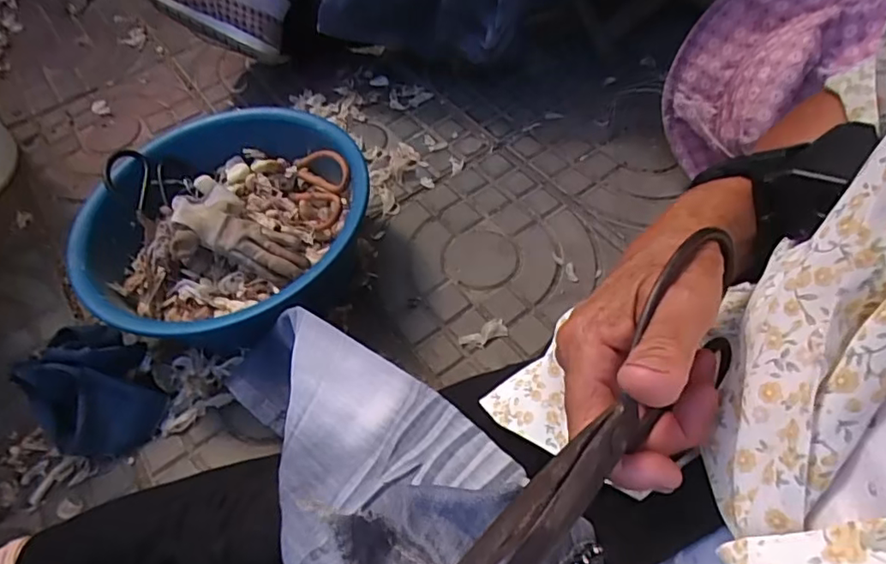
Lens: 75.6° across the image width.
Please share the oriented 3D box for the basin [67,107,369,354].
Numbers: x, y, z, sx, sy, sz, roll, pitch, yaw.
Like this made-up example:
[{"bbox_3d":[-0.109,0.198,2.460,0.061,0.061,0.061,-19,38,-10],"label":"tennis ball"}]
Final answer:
[{"bbox_3d":[-0.244,-0.050,0.699,0.318,0.147,0.309,-2,57,3],"label":"basin"}]

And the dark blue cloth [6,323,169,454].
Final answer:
[{"bbox_3d":[-0.390,0.119,0.633,0.141,0.090,0.125,23,62,19],"label":"dark blue cloth"}]

